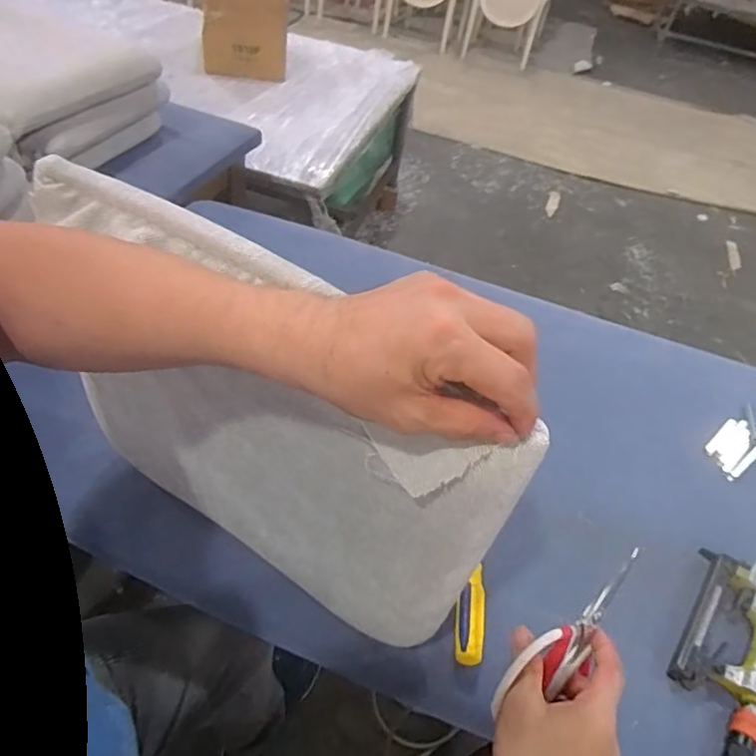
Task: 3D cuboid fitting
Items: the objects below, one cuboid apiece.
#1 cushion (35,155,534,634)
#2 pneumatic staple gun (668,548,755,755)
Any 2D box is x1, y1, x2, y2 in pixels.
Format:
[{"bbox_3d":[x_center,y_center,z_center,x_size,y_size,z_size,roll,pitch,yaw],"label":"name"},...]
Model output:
[{"bbox_3d":[-0.093,0.054,0.493,0.412,0.355,0.057,26,48,20],"label":"cushion"},{"bbox_3d":[0.403,0.312,0.636,0.137,0.047,0.255,30,47,18],"label":"pneumatic staple gun"}]

